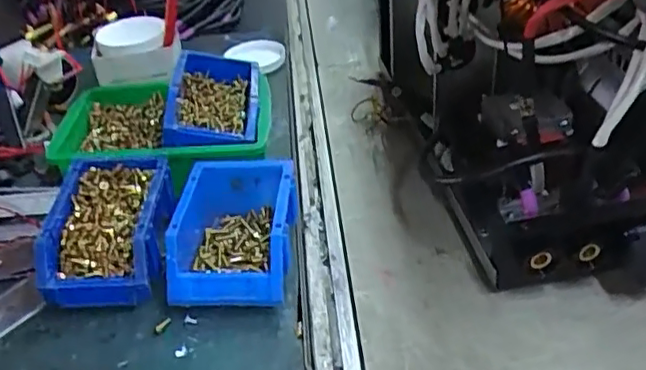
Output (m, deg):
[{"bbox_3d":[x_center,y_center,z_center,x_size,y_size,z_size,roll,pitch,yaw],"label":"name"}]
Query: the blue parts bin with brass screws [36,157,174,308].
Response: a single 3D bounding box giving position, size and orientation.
[{"bbox_3d":[-0.214,0.050,0.611,0.106,0.087,0.155,-6,37,0],"label":"blue parts bin with brass screws"}]

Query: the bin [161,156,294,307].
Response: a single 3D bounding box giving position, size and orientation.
[{"bbox_3d":[-0.086,0.043,0.594,0.112,0.064,0.152,-3,37,4],"label":"bin"}]

